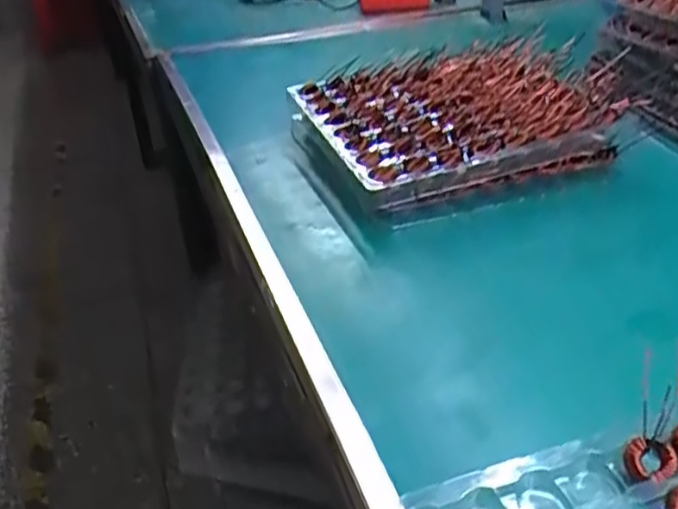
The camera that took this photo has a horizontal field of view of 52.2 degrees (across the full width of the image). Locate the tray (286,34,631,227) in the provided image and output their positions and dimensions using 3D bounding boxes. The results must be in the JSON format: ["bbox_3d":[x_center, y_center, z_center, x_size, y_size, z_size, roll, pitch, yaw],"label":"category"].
[{"bbox_3d":[0.137,-0.167,0.822,0.330,0.071,0.317,-11,33,-11],"label":"tray"}]

